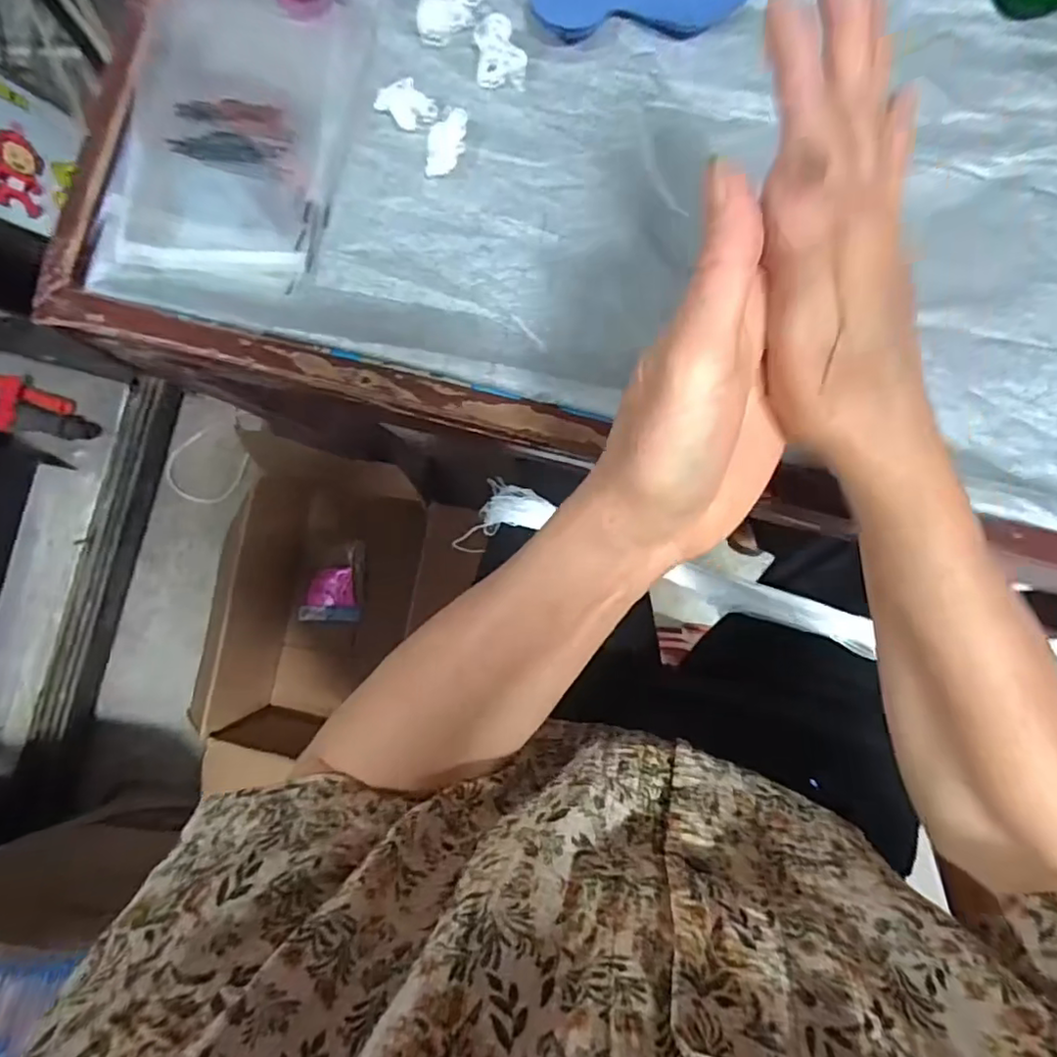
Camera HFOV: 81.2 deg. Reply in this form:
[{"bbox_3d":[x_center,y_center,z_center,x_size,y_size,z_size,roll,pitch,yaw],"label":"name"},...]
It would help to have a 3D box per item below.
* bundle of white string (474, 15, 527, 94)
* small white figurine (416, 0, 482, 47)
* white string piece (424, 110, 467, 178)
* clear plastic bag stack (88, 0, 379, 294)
[{"bbox_3d":[-0.018,-0.289,0.373,0.030,0.019,0.031,-8,83,5],"label":"bundle of white string"},{"bbox_3d":[-0.051,-0.321,0.384,0.037,0.016,0.033,6,84,6],"label":"small white figurine"},{"bbox_3d":[-0.050,-0.237,0.377,0.020,0.008,0.041,12,85,7],"label":"white string piece"},{"bbox_3d":[-0.190,-0.261,0.400,0.150,0.009,0.229,12,85,7],"label":"clear plastic bag stack"}]

